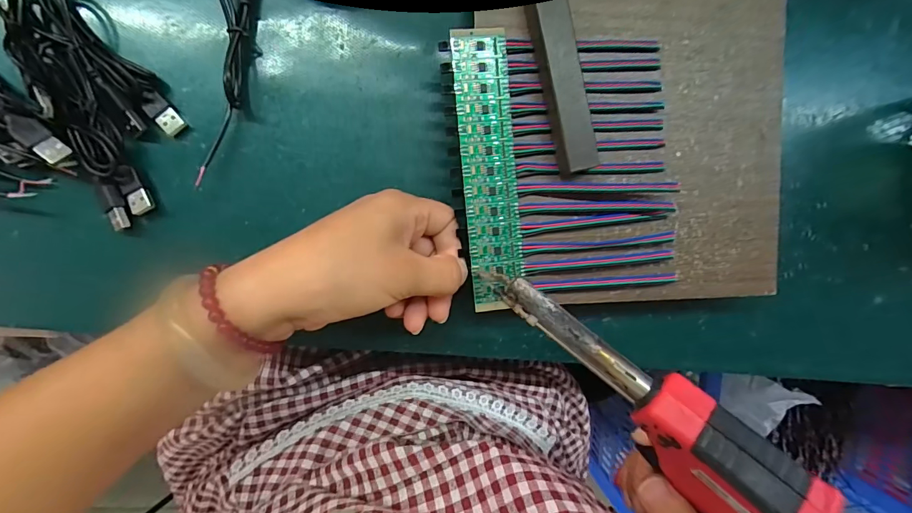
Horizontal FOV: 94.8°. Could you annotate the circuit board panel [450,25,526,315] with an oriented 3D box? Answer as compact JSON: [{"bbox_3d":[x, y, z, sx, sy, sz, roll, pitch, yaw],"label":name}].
[{"bbox_3d":[0.020,-0.050,0.251,0.033,0.004,0.162,-5,95,-7],"label":"circuit board panel"}]

